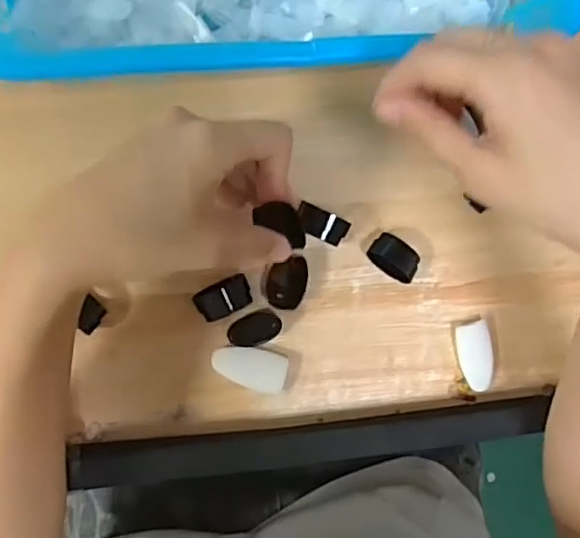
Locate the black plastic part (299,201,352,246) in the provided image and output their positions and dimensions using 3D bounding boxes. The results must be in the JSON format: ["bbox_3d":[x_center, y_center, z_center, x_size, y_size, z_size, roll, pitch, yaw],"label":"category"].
[{"bbox_3d":[0.021,-0.029,0.380,0.034,0.009,0.019,25,84,-8],"label":"black plastic part"}]

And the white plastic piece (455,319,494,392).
[{"bbox_3d":[0.122,0.057,0.394,0.022,0.006,0.044,-9,89,-10],"label":"white plastic piece"}]

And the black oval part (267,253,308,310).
[{"bbox_3d":[-0.002,0.008,0.371,0.022,0.017,0.033,14,85,-9],"label":"black oval part"}]

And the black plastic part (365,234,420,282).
[{"bbox_3d":[0.067,-0.008,0.387,0.032,0.014,0.023,41,82,-6],"label":"black plastic part"}]

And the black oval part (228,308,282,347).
[{"bbox_3d":[-0.021,0.036,0.367,0.033,0.014,0.020,-10,89,-10],"label":"black oval part"}]

